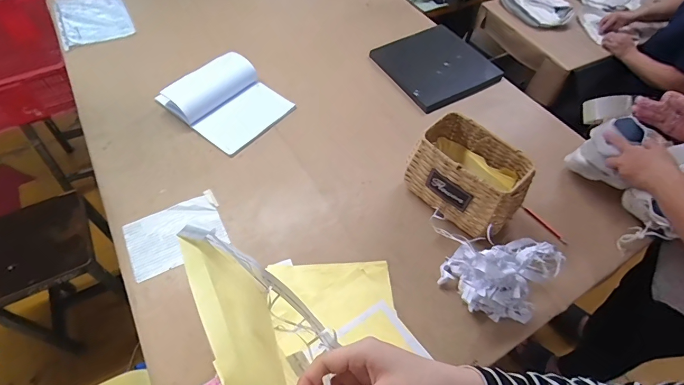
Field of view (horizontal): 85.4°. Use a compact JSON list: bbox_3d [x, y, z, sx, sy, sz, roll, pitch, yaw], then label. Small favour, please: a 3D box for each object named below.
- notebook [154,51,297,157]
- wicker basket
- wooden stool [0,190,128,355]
[{"bbox_3d":[-0.331,-0.275,1.073,0.290,0.083,0.261,34,60,18],"label":"notebook"},{"bbox_3d":[0.296,-0.043,0.876,0.260,0.148,0.168,38,62,21],"label":"wicker basket"},{"bbox_3d":[-0.932,0.292,1.273,0.321,0.507,0.311,-23,60,-17],"label":"wooden stool"}]

